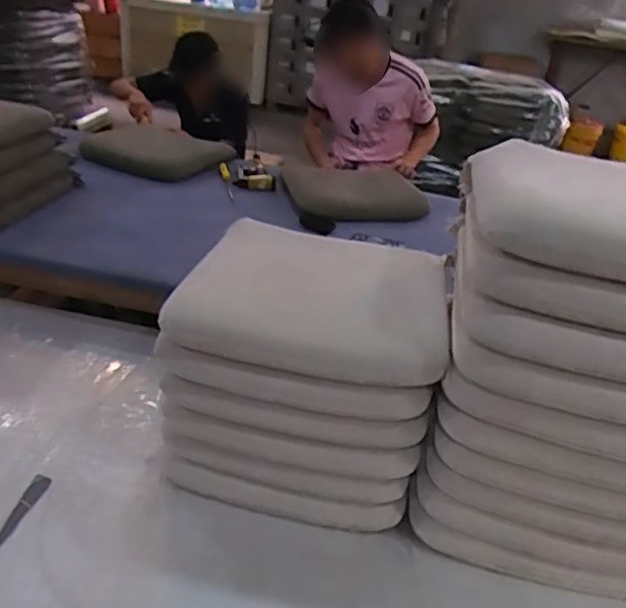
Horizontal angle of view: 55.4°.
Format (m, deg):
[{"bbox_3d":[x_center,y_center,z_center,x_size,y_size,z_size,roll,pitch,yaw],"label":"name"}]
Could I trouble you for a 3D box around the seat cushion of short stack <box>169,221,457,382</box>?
[{"bbox_3d":[0.013,-0.027,1.006,0.421,0.080,0.372,11,31,8],"label":"seat cushion of short stack"}]

